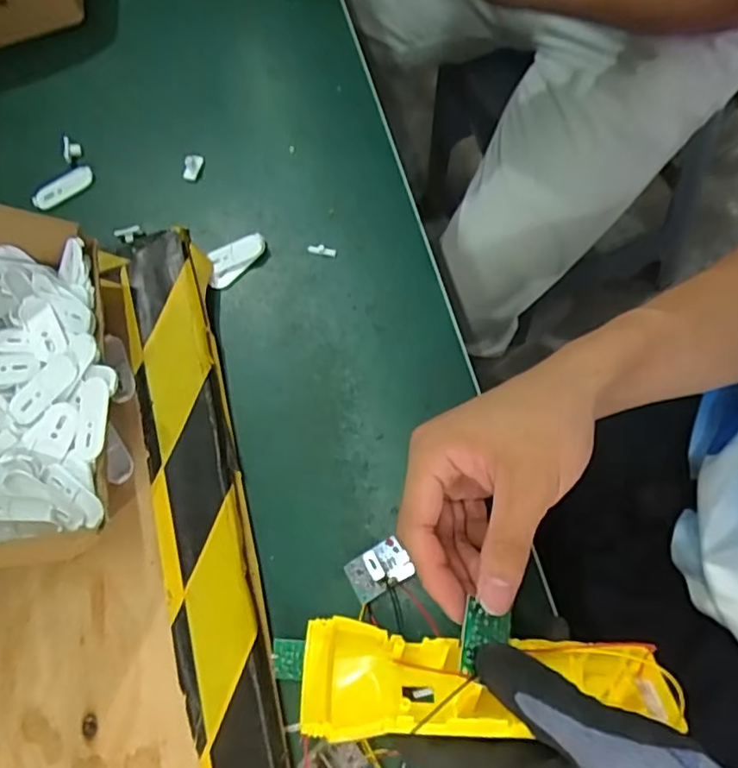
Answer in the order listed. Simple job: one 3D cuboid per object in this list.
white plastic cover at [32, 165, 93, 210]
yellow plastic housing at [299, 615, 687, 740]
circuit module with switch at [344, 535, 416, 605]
[{"bbox_3d":[-0.246,-0.158,0.491,0.055,0.008,0.015,-25,69,10],"label":"white plastic cover"},{"bbox_3d":[0.054,0.133,0.271,0.167,0.027,0.049,5,28,-9],"label":"yellow plastic housing"},{"bbox_3d":[0.005,0.107,0.351,0.033,0.016,0.024,-29,70,-1],"label":"circuit module with switch"}]

